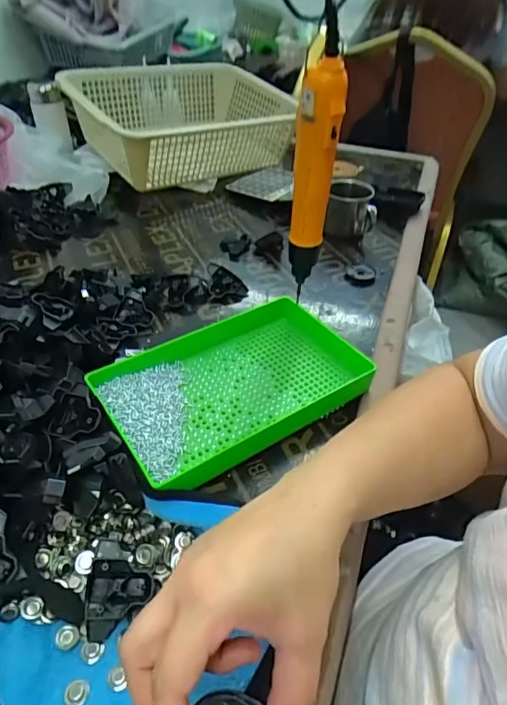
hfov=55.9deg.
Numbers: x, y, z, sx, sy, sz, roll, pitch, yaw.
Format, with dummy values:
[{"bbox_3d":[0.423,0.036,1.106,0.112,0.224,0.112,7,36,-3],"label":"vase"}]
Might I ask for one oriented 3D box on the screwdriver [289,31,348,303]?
[{"bbox_3d":[0.054,-0.157,0.442,0.036,0.224,0.031,4,43,0],"label":"screwdriver"}]

